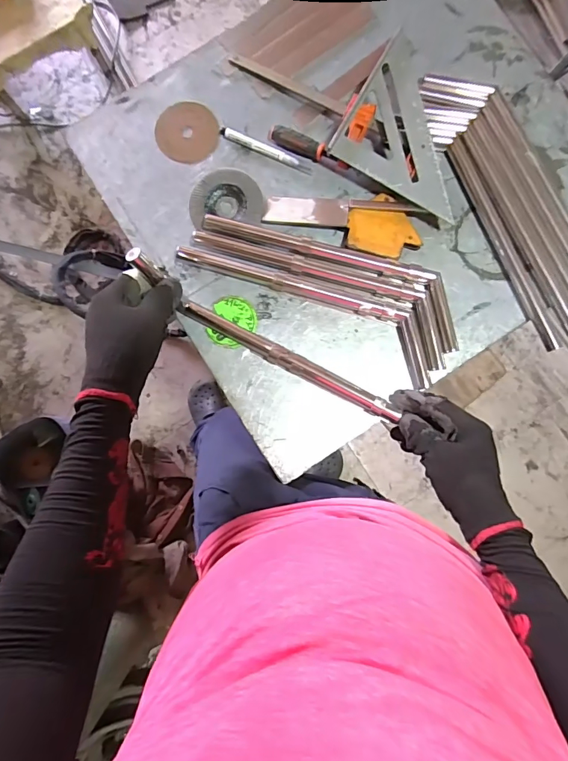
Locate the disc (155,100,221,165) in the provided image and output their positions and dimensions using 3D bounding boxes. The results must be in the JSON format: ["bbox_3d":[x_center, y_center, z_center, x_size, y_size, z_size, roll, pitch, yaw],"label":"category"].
[{"bbox_3d":[-0.128,-0.331,0.573,0.083,0.004,0.080,0,89,1],"label":"disc"}]

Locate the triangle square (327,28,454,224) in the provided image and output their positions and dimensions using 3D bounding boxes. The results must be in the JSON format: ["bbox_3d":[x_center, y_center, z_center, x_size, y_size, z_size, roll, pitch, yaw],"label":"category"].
[{"bbox_3d":[0.169,-0.315,0.532,0.170,0.016,0.171,31,87,2],"label":"triangle square"}]

